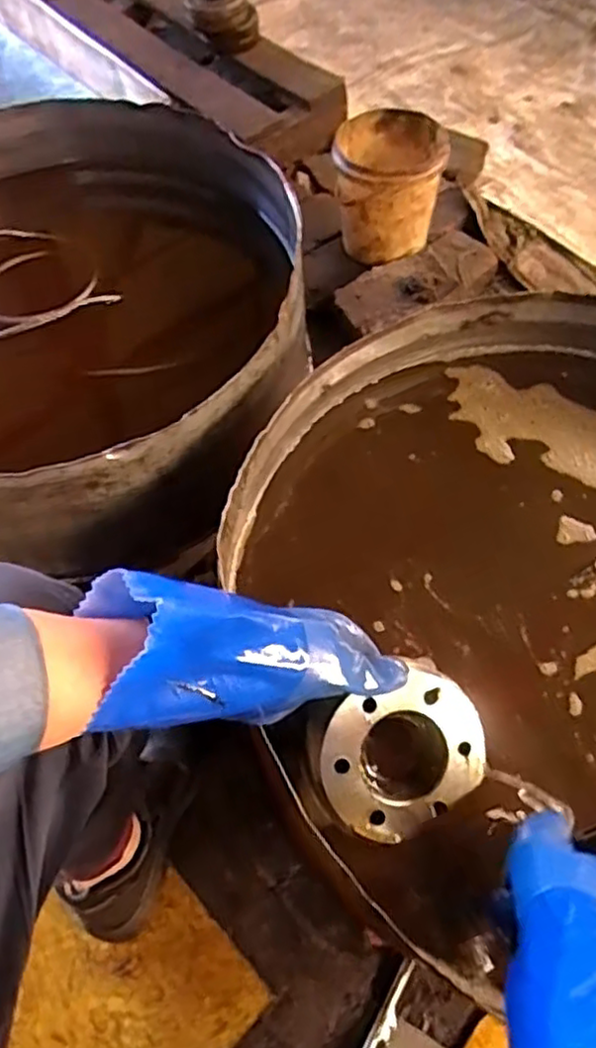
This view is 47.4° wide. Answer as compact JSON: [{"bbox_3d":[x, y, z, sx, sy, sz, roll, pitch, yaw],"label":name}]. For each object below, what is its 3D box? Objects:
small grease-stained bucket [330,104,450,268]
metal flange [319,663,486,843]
[{"bbox_3d":[0.124,-0.479,0.971,0.139,0.146,0.135,-1,61,3],"label":"small grease-stained bucket"},{"bbox_3d":[0.071,0.159,0.480,0.116,0.028,0.097,-29,91,-9],"label":"metal flange"}]

